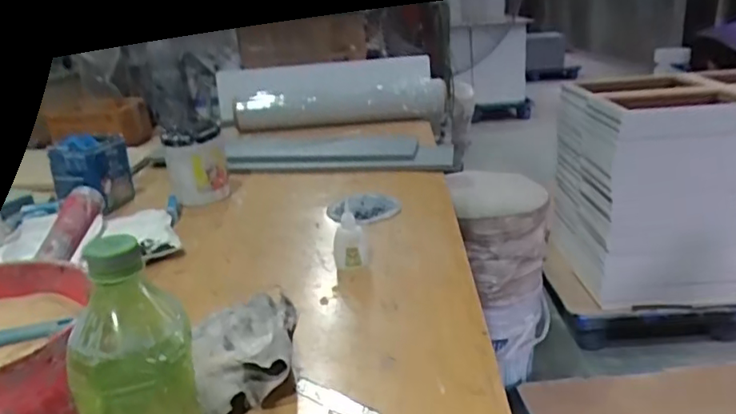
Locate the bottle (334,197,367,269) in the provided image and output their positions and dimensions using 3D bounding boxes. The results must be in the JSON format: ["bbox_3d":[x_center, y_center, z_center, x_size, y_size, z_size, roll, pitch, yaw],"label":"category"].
[{"bbox_3d":[-0.024,0.039,0.738,0.041,0.080,0.033,-5,22,-2],"label":"bottle"}]

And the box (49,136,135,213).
[{"bbox_3d":[-0.468,-0.056,0.993,0.085,0.126,0.092,2,22,16],"label":"box"}]

